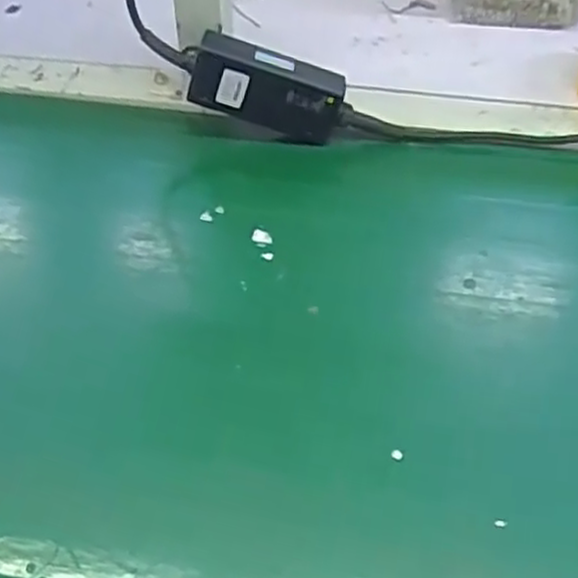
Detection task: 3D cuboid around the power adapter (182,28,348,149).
[{"bbox_3d":[-0.016,-0.153,0.577,0.126,0.049,0.030,17,47,-8],"label":"power adapter"}]

